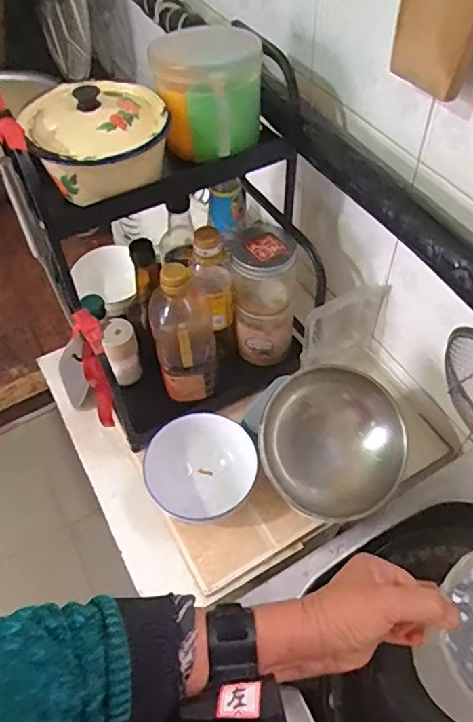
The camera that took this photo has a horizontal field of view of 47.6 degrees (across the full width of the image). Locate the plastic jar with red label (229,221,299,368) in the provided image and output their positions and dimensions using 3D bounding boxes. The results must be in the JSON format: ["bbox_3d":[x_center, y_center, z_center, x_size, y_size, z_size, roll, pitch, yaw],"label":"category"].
[{"bbox_3d":[0.041,-0.098,0.769,0.092,0.185,0.120,1,55,3],"label":"plastic jar with red label"}]

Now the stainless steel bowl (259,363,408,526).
[{"bbox_3d":[0.111,0.095,0.632,0.171,0.062,0.171,0,90,-7],"label":"stainless steel bowl"}]

